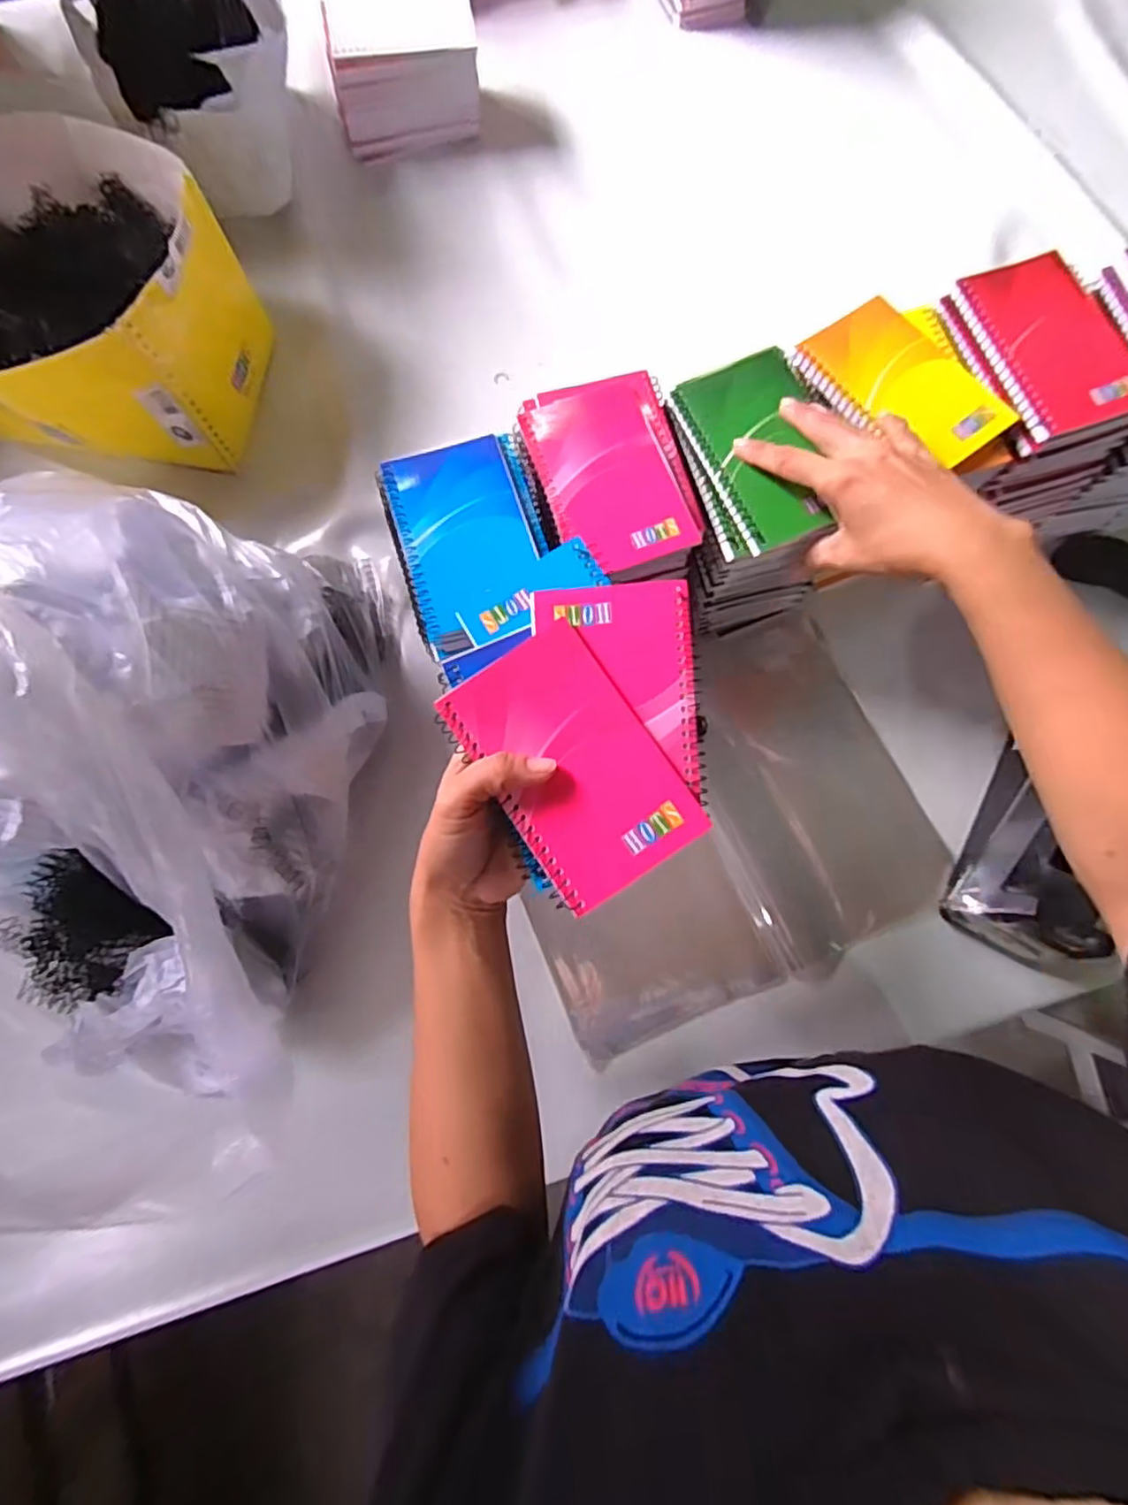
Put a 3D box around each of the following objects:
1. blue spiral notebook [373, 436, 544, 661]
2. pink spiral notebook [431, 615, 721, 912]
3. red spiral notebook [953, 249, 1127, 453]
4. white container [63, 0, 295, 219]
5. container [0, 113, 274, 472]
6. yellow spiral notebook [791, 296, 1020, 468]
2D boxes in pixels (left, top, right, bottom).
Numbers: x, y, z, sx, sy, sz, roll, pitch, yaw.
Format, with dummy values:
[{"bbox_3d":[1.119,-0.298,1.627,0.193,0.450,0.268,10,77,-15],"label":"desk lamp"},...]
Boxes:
[{"bbox_3d":[-0.066,-0.140,0.432,0.085,0.012,0.139,-17,78,-5],"label":"blue spiral notebook"},{"bbox_3d":[0.003,0.005,0.332,0.084,0.013,0.131,-33,80,-7],"label":"pink spiral notebook"},{"bbox_3d":[0.329,-0.276,0.437,0.090,0.011,0.138,-17,78,-5],"label":"red spiral notebook"},{"bbox_3d":[-0.336,-0.629,0.610,0.169,0.118,0.201,-25,79,-7],"label":"white container"},{"bbox_3d":[-0.387,-0.358,0.531,0.226,0.142,0.217,0,77,-2],"label":"container"},{"bbox_3d":[0.223,-0.242,0.430,0.085,0.011,0.129,-35,80,-8],"label":"yellow spiral notebook"}]

